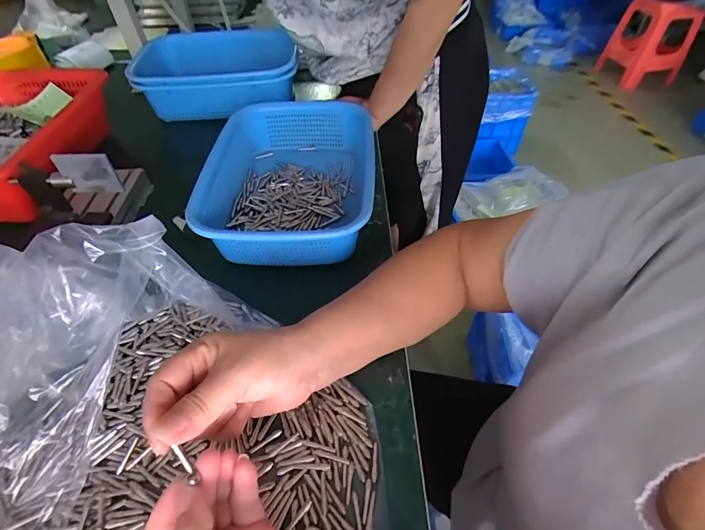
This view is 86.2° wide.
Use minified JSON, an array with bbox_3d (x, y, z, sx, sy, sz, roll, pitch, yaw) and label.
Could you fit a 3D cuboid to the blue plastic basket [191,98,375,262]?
[{"bbox_3d":[-0.083,-0.115,0.502,0.213,0.078,0.291,2,50,1],"label":"blue plastic basket"}]

